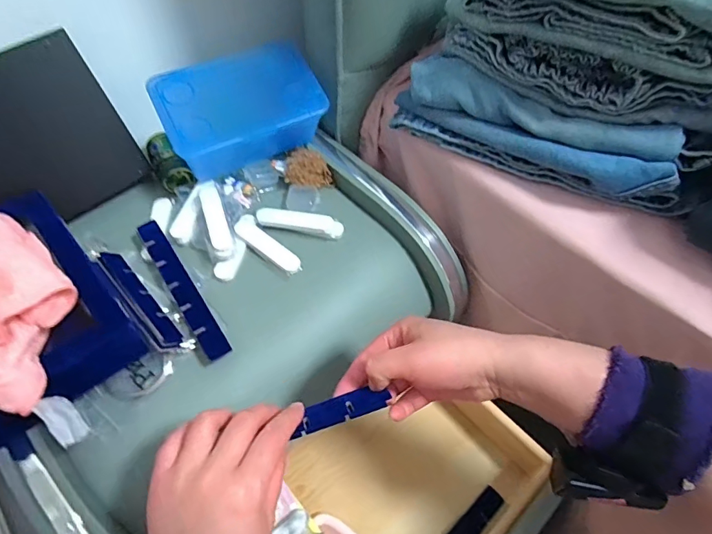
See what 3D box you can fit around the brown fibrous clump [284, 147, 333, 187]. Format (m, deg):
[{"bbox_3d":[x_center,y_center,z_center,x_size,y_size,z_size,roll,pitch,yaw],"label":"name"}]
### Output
[{"bbox_3d":[-0.058,-0.119,0.542,0.054,0.038,0.044,-8,56,-6],"label":"brown fibrous clump"}]

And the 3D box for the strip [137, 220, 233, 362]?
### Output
[{"bbox_3d":[-0.174,0.020,0.453,0.022,0.016,0.183,-30,61,-19],"label":"strip"}]

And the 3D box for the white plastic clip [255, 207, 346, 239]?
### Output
[{"bbox_3d":[-0.063,-0.050,0.509,0.096,0.016,0.024,10,56,7],"label":"white plastic clip"}]

